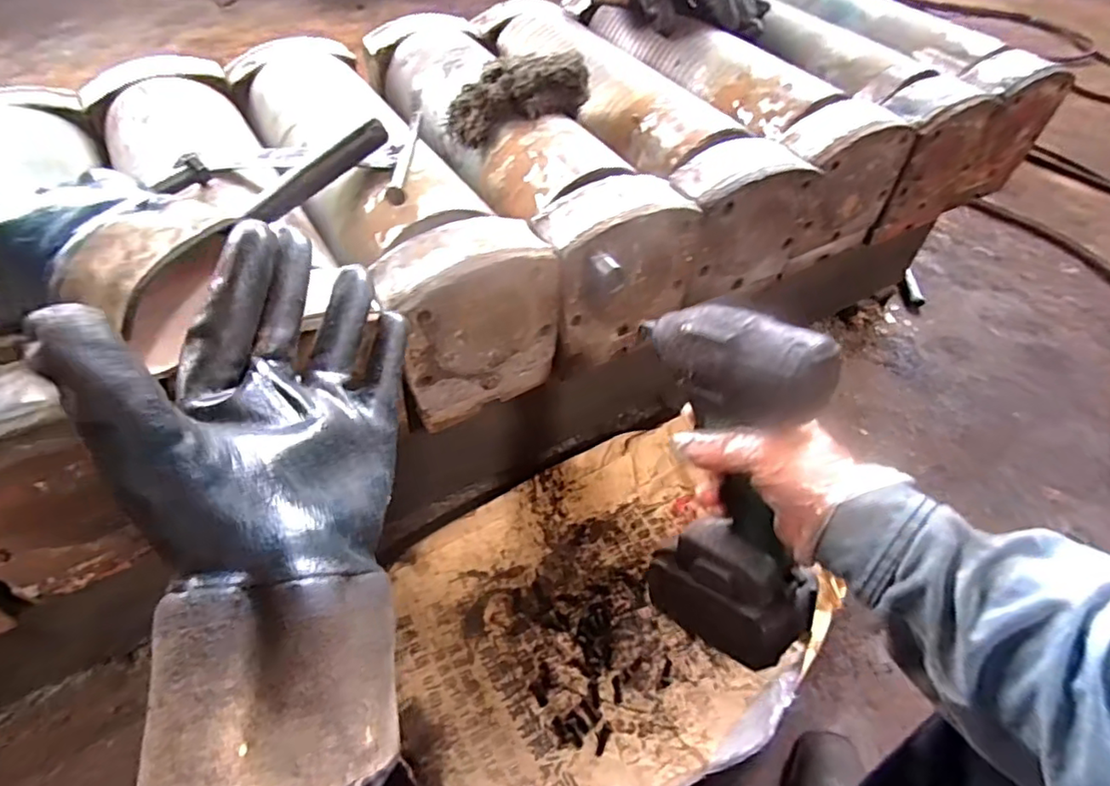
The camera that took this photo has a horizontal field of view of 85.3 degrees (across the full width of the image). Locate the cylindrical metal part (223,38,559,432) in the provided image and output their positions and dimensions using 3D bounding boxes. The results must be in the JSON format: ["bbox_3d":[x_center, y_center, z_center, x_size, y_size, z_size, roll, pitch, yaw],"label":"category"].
[{"bbox_3d":[-0.192,-0.218,0.683,0.161,0.170,0.518,-23,55,-20],"label":"cylindrical metal part"}]

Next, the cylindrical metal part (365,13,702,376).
[{"bbox_3d":[-0.061,-0.279,0.726,0.165,0.150,0.535,-26,56,-22],"label":"cylindrical metal part"}]

